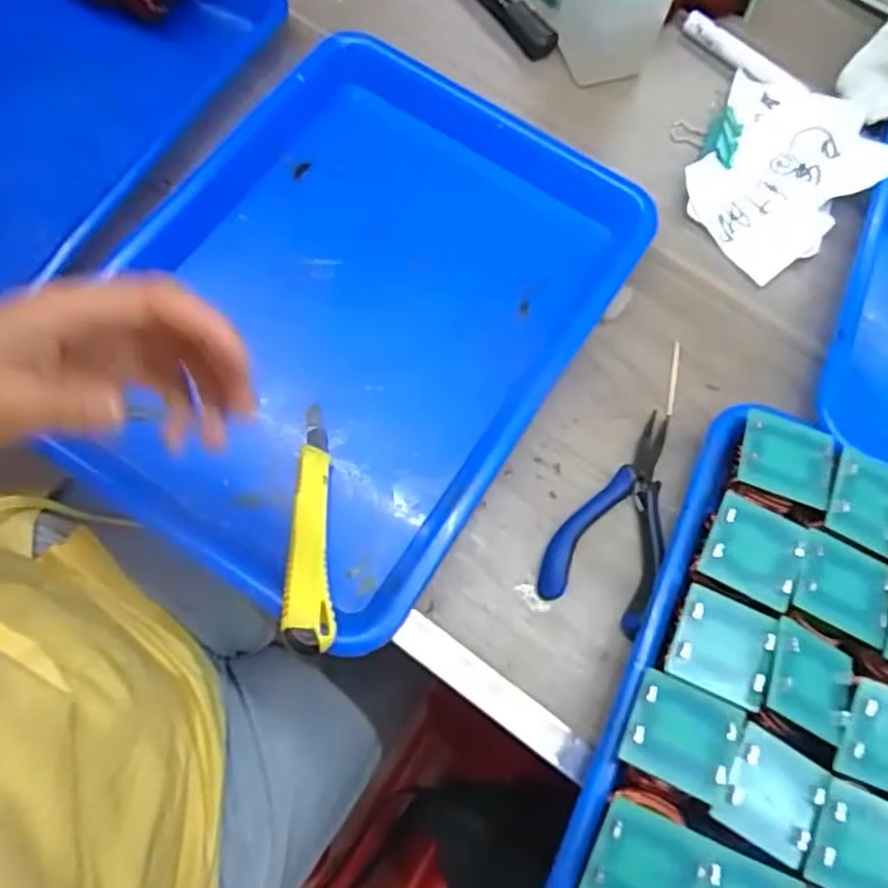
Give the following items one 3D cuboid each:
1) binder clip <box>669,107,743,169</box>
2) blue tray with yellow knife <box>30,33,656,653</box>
[{"bbox_3d":[0.181,-0.212,0.483,0.045,0.020,0.039,21,71,3],"label":"binder clip"},{"bbox_3d":[-0.053,-0.084,0.416,0.255,0.033,0.331,32,72,7],"label":"blue tray with yellow knife"}]

